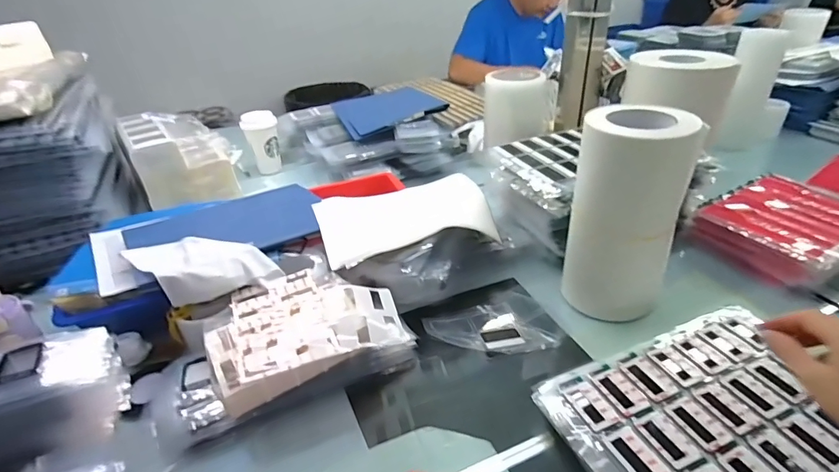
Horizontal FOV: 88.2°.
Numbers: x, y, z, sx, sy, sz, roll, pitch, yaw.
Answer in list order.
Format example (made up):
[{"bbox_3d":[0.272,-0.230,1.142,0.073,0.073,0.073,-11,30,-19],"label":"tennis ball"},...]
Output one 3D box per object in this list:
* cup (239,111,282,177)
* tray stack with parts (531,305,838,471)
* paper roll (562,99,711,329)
[{"bbox_3d":[-0.406,-0.245,1.126,0.086,0.147,0.082,-13,34,-14],"label":"cup"},{"bbox_3d":[0.302,0.189,0.455,0.290,0.028,0.202,-15,34,-17],"label":"tray stack with parts"},{"bbox_3d":[0.275,-0.025,0.584,0.132,0.267,0.103,12,36,23],"label":"paper roll"}]

